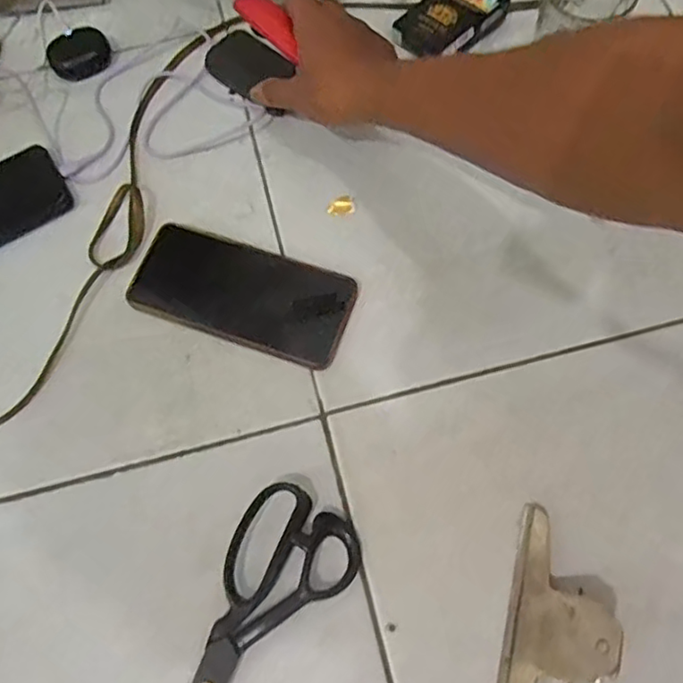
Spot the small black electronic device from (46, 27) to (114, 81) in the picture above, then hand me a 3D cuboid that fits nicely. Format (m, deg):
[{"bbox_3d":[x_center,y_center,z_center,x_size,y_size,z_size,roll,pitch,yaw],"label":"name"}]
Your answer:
[{"bbox_3d":[-0.244,-0.267,0.580,0.056,0.023,0.038,-17,69,-3],"label":"small black electronic device"}]

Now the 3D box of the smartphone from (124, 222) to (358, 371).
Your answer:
[{"bbox_3d":[-0.077,-0.040,0.485,0.168,0.013,0.080,18,71,10],"label":"smartphone"}]

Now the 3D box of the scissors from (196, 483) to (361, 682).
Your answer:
[{"bbox_3d":[-0.074,0.195,0.391,0.078,0.016,0.216,33,74,14],"label":"scissors"}]

